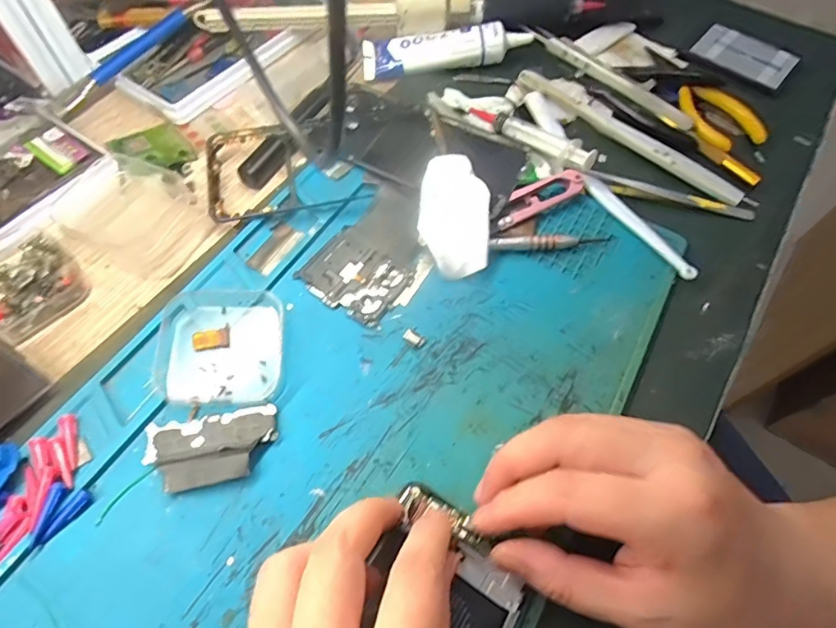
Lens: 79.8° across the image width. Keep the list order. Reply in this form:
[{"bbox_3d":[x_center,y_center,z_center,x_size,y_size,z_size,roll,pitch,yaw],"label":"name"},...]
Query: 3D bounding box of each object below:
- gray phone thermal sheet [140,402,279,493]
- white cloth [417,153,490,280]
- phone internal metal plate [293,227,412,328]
[{"bbox_3d":[-0.101,0.066,0.246,0.061,0.007,0.035,-10,62,-9],"label":"gray phone thermal sheet"},{"bbox_3d":[0.023,-0.063,0.318,0.043,0.015,0.087,4,61,-2],"label":"white cloth"},{"bbox_3d":[-0.038,-0.023,0.303,0.061,0.004,0.048,35,65,15],"label":"phone internal metal plate"}]

